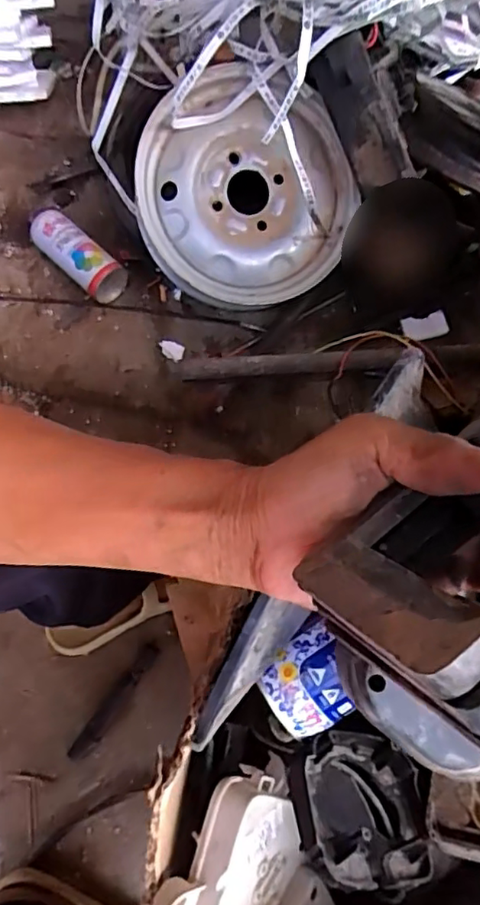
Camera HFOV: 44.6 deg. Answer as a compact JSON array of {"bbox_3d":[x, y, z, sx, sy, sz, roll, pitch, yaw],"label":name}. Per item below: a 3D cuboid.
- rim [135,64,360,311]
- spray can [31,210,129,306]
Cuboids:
[{"bbox_3d":[0.010,-0.366,0.843,0.312,0.116,0.303,7,105,-8],"label":"rim"},{"bbox_3d":[-0.246,-0.296,0.891,0.163,0.062,0.062,39,75,11],"label":"spray can"}]

